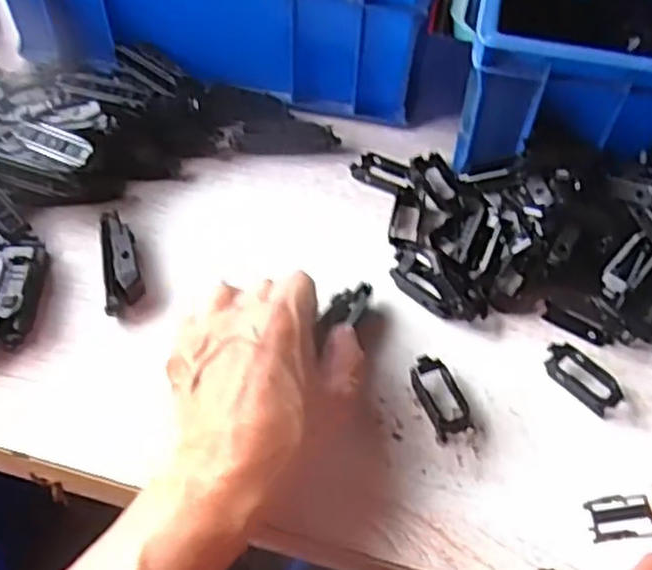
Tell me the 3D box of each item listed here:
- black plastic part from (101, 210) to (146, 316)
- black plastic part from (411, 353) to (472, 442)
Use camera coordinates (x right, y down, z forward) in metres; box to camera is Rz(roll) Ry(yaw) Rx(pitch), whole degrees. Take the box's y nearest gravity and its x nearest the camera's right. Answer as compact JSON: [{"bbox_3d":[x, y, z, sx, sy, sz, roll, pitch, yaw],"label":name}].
[{"bbox_3d":[-0.131,-0.014,0.468,0.022,0.019,0.072,-7,55,-8],"label":"black plastic part"},{"bbox_3d":[0.068,0.065,0.427,0.027,0.013,0.049,-18,57,-15],"label":"black plastic part"}]

